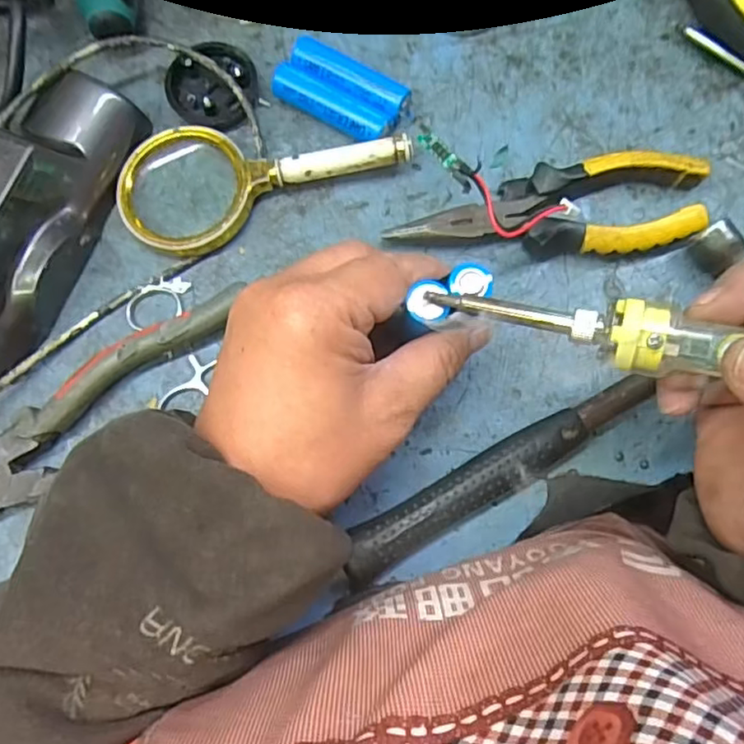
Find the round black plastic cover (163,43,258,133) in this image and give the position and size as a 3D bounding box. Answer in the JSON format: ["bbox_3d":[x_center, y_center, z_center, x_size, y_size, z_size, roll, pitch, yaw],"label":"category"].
[{"bbox_3d":[-0.085,-0.153,0.334,0.047,0.019,0.045,0,79,0],"label":"round black plastic cover"}]

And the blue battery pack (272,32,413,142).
[{"bbox_3d":[-0.016,-0.146,0.330,0.066,0.019,0.036,30,80,6],"label":"blue battery pack"}]

